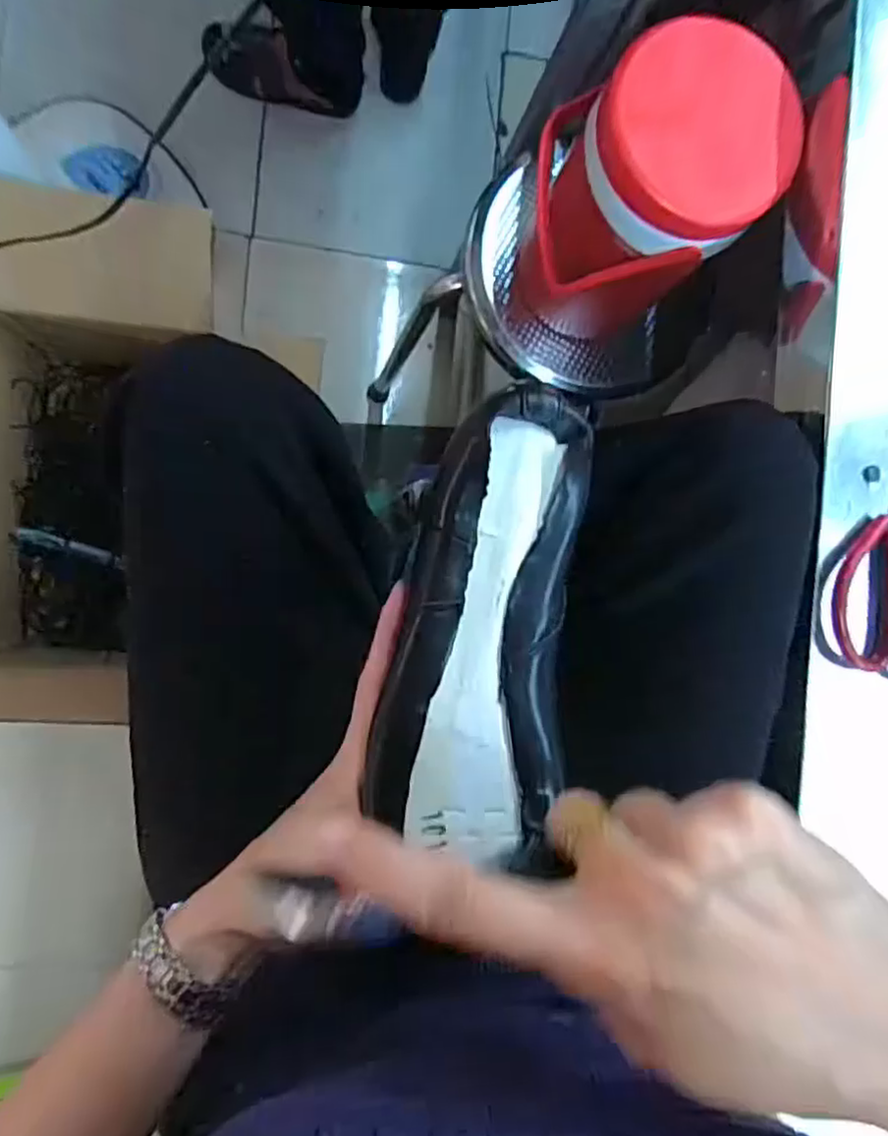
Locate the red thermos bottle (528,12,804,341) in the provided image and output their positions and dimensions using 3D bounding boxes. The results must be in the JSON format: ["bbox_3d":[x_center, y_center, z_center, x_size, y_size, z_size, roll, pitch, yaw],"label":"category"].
[{"bbox_3d":[0.156,-0.301,0.573,0.151,0.249,0.145,1,94,-10],"label":"red thermos bottle"}]

